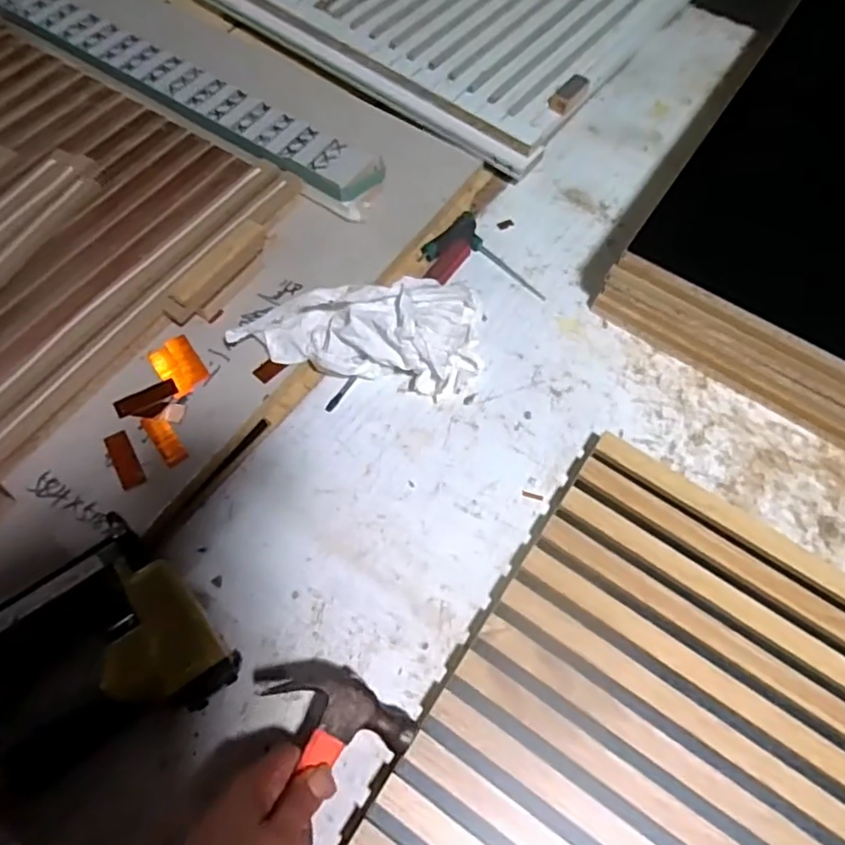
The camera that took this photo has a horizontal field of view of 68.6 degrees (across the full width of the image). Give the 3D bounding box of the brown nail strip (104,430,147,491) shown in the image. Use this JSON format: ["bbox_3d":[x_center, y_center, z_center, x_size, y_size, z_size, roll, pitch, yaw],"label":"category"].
[{"bbox_3d":[-0.244,0.030,0.506,0.019,0.004,0.052,-27,68,-16],"label":"brown nail strip"}]

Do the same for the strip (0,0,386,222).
[{"bbox_3d":[-0.300,-0.387,0.682,0.597,0.028,0.066,33,66,12],"label":"strip"}]

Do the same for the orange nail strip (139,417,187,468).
[{"bbox_3d":[-0.216,0.013,0.517,0.018,0.004,0.052,-33,70,-18],"label":"orange nail strip"}]

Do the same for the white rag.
[{"bbox_3d":[-0.053,-0.085,0.549,0.217,0.060,0.089,6,63,-1],"label":"white rag"}]

